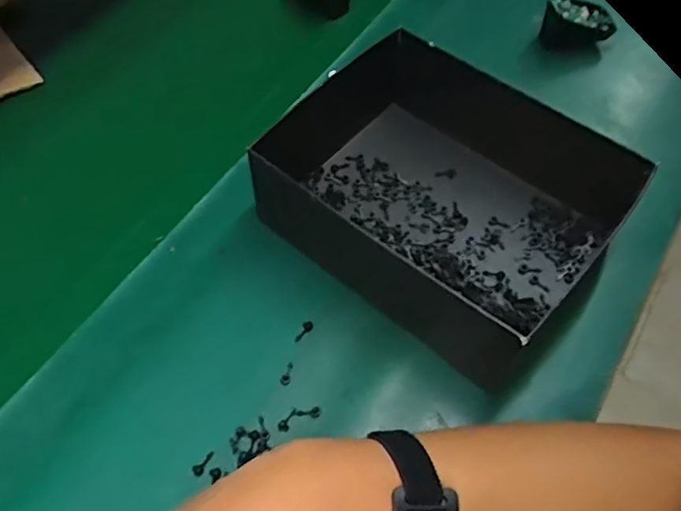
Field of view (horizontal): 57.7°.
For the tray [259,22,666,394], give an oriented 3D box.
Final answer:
[{"bbox_3d":[0.070,-0.051,0.478,0.241,0.084,0.188,35,63,19],"label":"tray"}]

